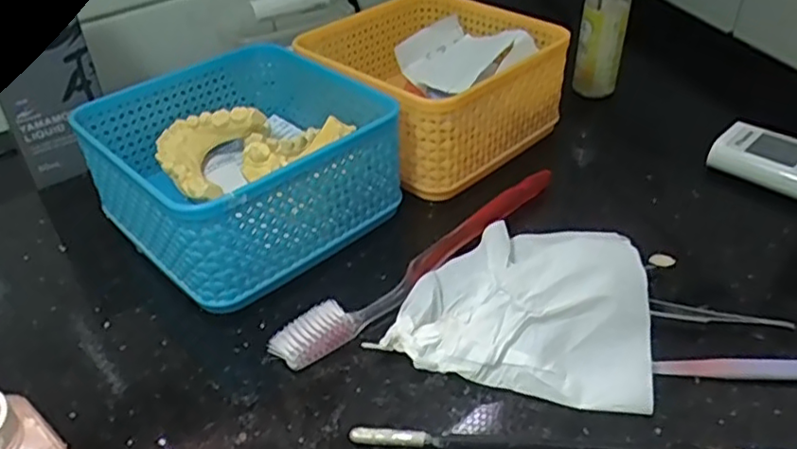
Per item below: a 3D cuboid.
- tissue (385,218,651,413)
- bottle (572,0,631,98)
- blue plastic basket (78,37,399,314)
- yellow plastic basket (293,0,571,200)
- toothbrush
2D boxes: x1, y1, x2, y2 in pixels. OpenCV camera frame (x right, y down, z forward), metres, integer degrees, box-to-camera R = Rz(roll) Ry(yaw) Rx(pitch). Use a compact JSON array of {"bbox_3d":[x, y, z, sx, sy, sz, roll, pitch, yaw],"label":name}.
[{"bbox_3d":[0.055,0.031,0.286,0.103,0.036,0.082,6,39,10],"label":"tissue"},{"bbox_3d":[0.152,-0.147,0.487,0.033,0.112,0.029,9,39,14],"label":"bottle"},{"bbox_3d":[-0.083,-0.033,0.351,0.127,0.065,0.126,-31,46,-32],"label":"blue plastic basket"},{"bbox_3d":[0.019,-0.088,0.417,0.129,0.068,0.132,-30,46,-31],"label":"yellow plastic basket"},{"bbox_3d":[0.018,0.017,0.327,0.186,0.012,0.018,-30,46,-31],"label":"toothbrush"}]

